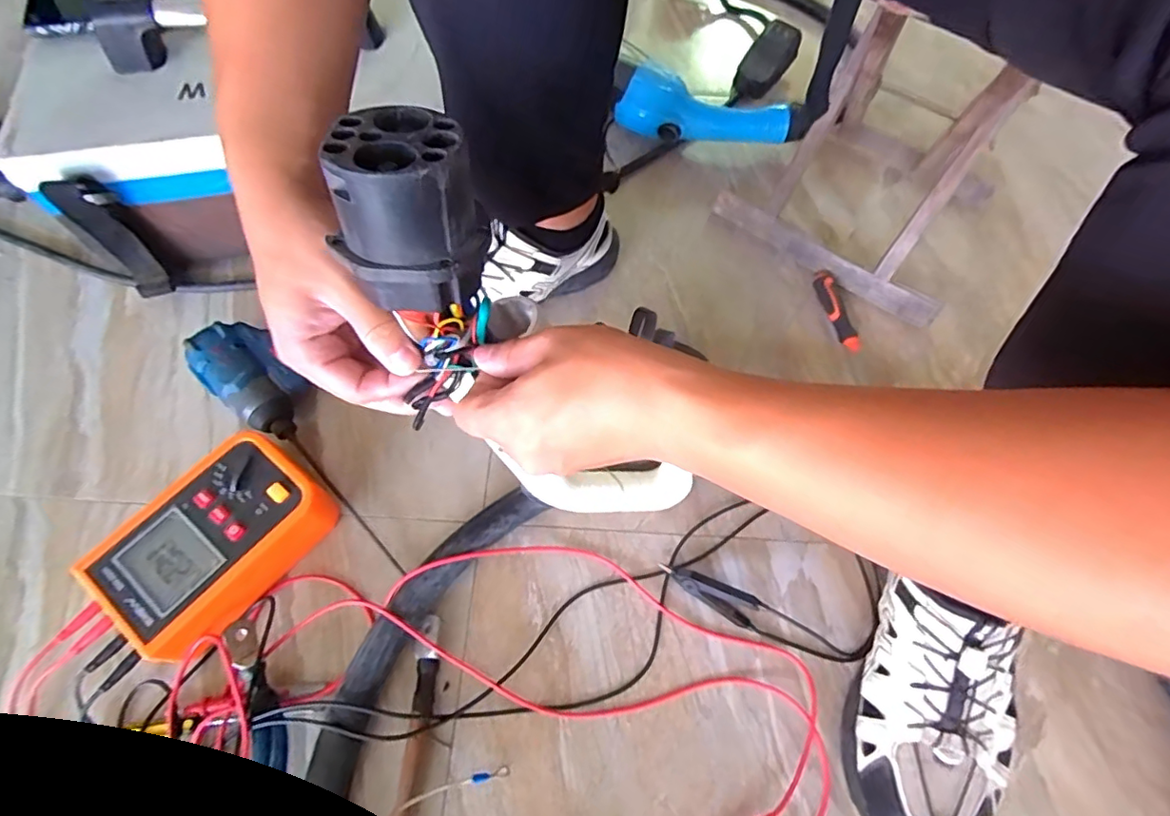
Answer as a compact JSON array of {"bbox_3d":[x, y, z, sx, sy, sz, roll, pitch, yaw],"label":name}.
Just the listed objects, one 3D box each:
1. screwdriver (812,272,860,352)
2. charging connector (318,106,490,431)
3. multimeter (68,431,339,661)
[{"bbox_3d":[0.269,-0.105,0.593,0.024,0.023,0.097,-7,66,-5],"label":"screwdriver"},{"bbox_3d":[-0.082,-0.068,0.296,0.063,0.151,0.062,0,46,-2],"label":"charging connector"},{"bbox_3d":[-0.296,0.110,0.454,0.107,0.064,0.164,38,69,14],"label":"multimeter"}]

